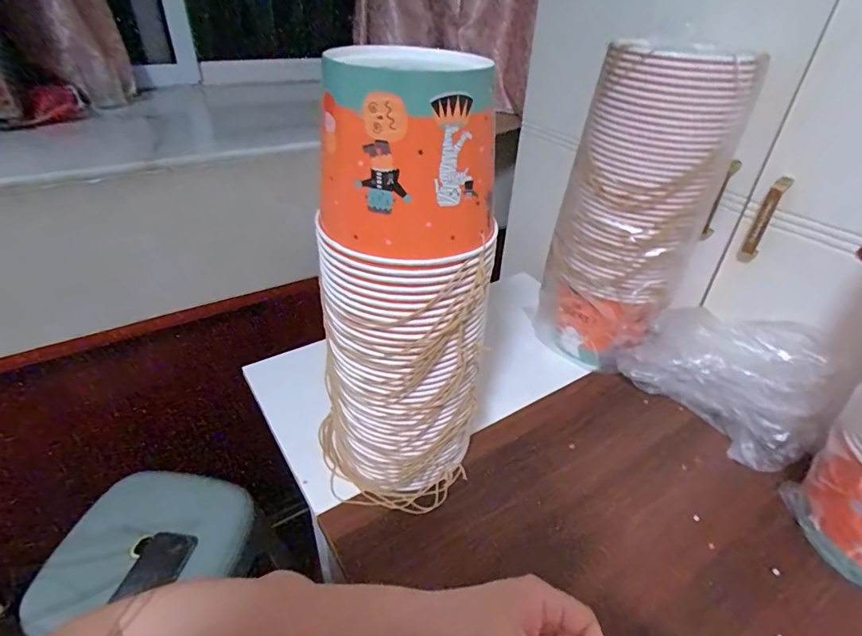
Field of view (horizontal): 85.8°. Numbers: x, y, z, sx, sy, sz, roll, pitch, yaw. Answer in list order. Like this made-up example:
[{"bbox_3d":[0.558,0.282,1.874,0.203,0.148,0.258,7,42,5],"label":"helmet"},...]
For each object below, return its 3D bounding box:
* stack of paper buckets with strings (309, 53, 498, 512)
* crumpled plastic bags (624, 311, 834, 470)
[{"bbox_3d":[-0.034,-0.008,0.448,0.161,0.430,0.144,-7,36,-13],"label":"stack of paper buckets with strings"},{"bbox_3d":[0.388,0.068,0.617,0.230,0.146,0.123,30,44,33],"label":"crumpled plastic bags"}]

